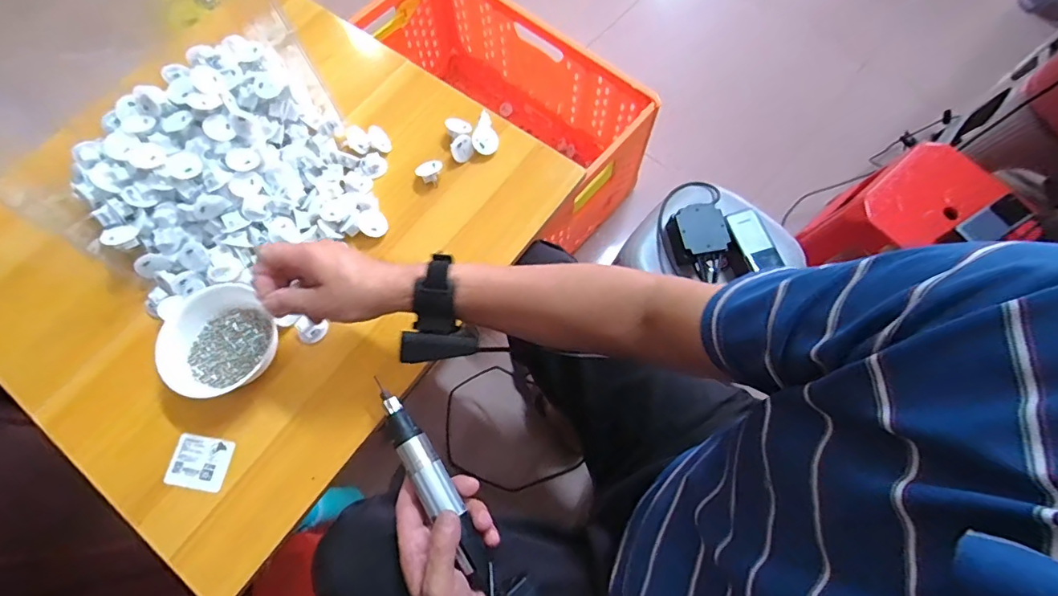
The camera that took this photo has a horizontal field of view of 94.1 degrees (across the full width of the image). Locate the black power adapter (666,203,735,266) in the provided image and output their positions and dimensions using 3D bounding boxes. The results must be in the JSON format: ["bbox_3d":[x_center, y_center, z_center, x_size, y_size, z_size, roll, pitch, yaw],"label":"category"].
[{"bbox_3d":[0.275,-0.105,0.800,0.090,0.048,0.090,-13,70,-4],"label":"black power adapter"}]

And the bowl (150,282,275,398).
[{"bbox_3d":[-0.328,0.041,0.525,0.107,0.043,0.122,-23,71,-7],"label":"bowl"}]

